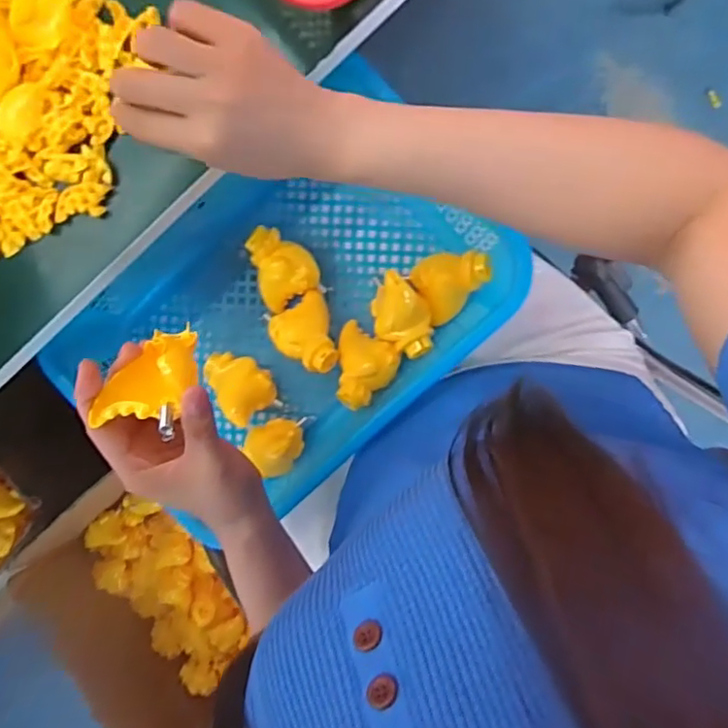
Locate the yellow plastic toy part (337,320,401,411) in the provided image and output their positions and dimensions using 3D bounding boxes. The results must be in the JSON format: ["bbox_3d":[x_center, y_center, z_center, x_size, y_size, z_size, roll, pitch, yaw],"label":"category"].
[{"bbox_3d":[-0.004,0.004,0.519,0.059,0.046,0.066,28,95,5],"label":"yellow plastic toy part"}]

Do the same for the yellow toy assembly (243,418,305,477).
[{"bbox_3d":[-0.078,0.072,0.523,0.049,0.056,0.048,0,92,7],"label":"yellow toy assembly"}]

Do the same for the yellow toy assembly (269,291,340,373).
[{"bbox_3d":[-0.053,-0.025,0.521,0.053,0.047,0.071,-15,90,8],"label":"yellow toy assembly"}]

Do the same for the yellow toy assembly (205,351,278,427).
[{"bbox_3d":[-0.108,0.015,0.529,0.043,0.049,0.064,-40,87,7],"label":"yellow toy assembly"}]

